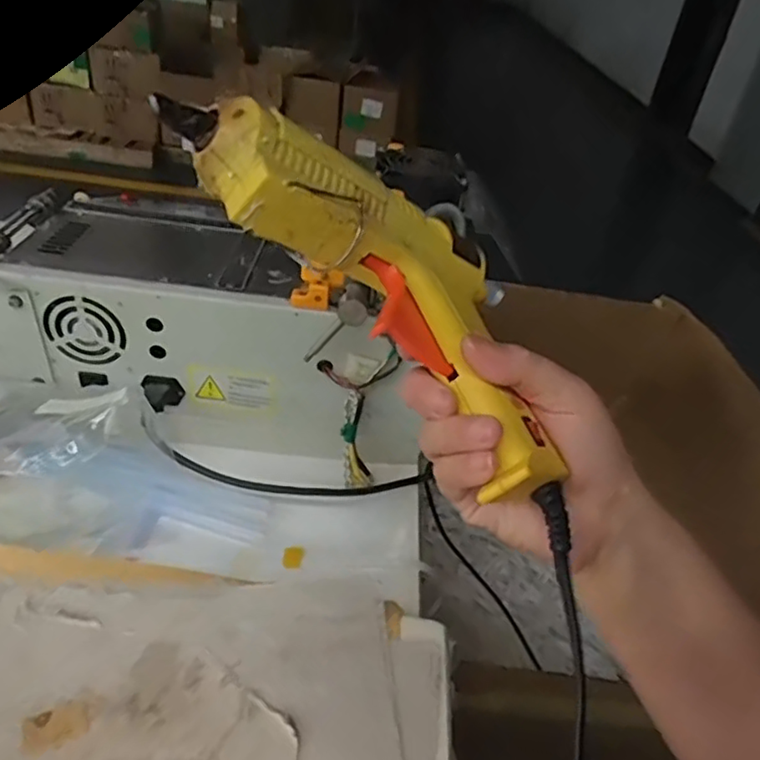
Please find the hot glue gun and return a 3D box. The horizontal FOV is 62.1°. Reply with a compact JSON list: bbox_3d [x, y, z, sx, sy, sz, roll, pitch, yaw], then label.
[{"bbox_3d":[0.012,-0.047,0.284,0.214,0.031,0.129,43,32,-10],"label":"hot glue gun"}]

